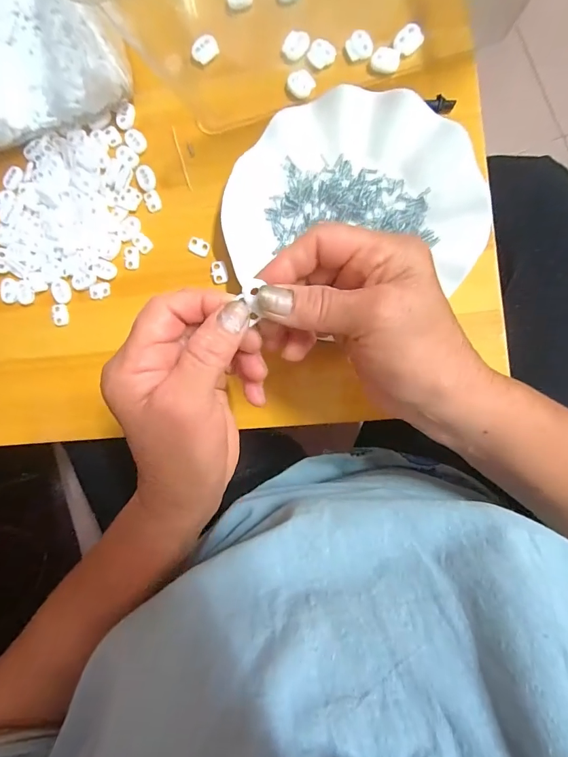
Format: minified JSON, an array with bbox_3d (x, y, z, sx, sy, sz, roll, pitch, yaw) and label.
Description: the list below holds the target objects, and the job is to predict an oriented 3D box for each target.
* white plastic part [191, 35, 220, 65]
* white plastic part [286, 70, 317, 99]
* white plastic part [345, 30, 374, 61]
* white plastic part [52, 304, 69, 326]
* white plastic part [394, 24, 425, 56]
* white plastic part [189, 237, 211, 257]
[{"bbox_3d":[-0.068,-0.282,0.345,0.023,0.004,0.019,-31,83,6],"label":"white plastic part"},{"bbox_3d":[0.014,-0.240,0.328,0.019,0.005,0.020,-1,87,9],"label":"white plastic part"},{"bbox_3d":[0.060,-0.266,0.321,0.021,0.005,0.021,-3,86,9],"label":"white plastic part"},{"bbox_3d":[-0.199,-0.056,0.358,0.013,0.006,0.019,-2,86,9],"label":"white plastic part"},{"bbox_3d":[0.098,-0.265,0.314,0.022,0.004,0.020,-1,87,9],"label":"white plastic part"},{"bbox_3d":[-0.071,-0.110,0.337,0.017,0.004,0.014,18,90,10],"label":"white plastic part"}]

